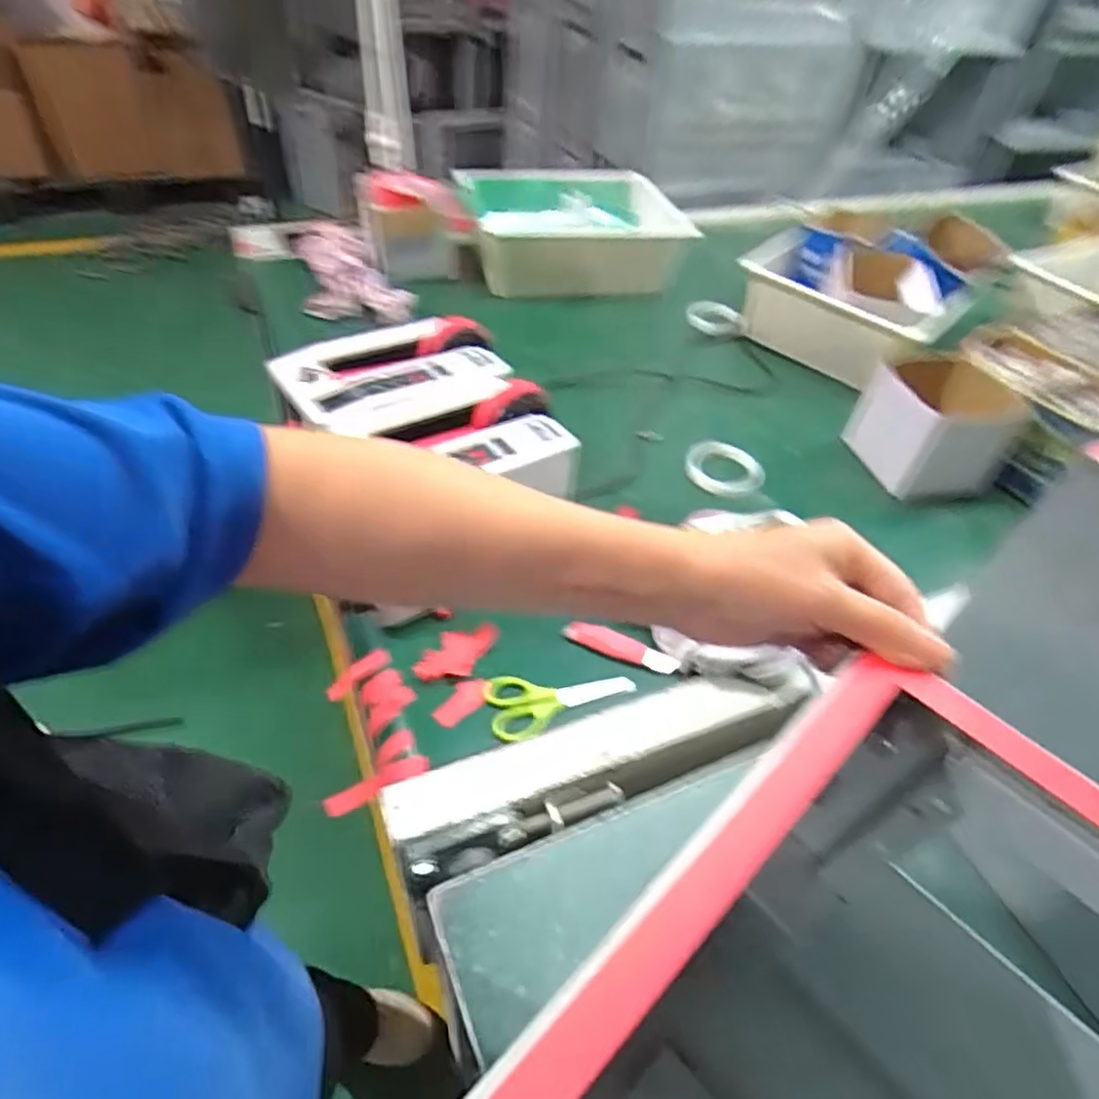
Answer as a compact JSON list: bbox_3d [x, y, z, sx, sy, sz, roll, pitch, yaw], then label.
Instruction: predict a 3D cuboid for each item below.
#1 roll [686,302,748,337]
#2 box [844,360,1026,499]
[{"bbox_3d":[0.278,-0.389,1.126,0.090,0.022,0.090,3,47,-3],"label":"roll"},{"bbox_3d":[0.482,-0.156,0.854,0.109,0.131,0.153,-5,48,-11],"label":"box"}]

